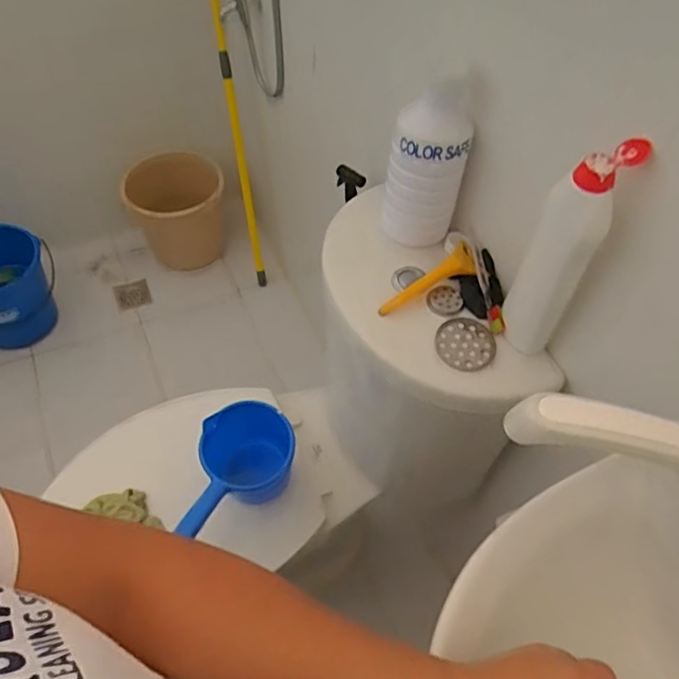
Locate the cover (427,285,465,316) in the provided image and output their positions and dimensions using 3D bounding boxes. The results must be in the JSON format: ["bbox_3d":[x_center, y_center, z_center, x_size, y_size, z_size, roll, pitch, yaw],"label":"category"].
[{"bbox_3d":[0.133,-0.048,0.716,0.044,0.012,0.039,-7,54,-8],"label":"cover"}]

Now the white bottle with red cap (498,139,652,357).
[{"bbox_3d":[0.223,-0.079,0.586,0.065,0.252,0.049,22,56,13],"label":"white bottle with red cap"}]

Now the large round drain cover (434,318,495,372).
[{"bbox_3d":[0.150,0.005,0.686,0.068,0.012,0.070,1,54,-2],"label":"large round drain cover"}]

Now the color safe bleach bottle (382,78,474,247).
[{"bbox_3d":[0.111,-0.220,0.731,0.092,0.191,0.096,13,54,7],"label":"color safe bleach bottle"}]

